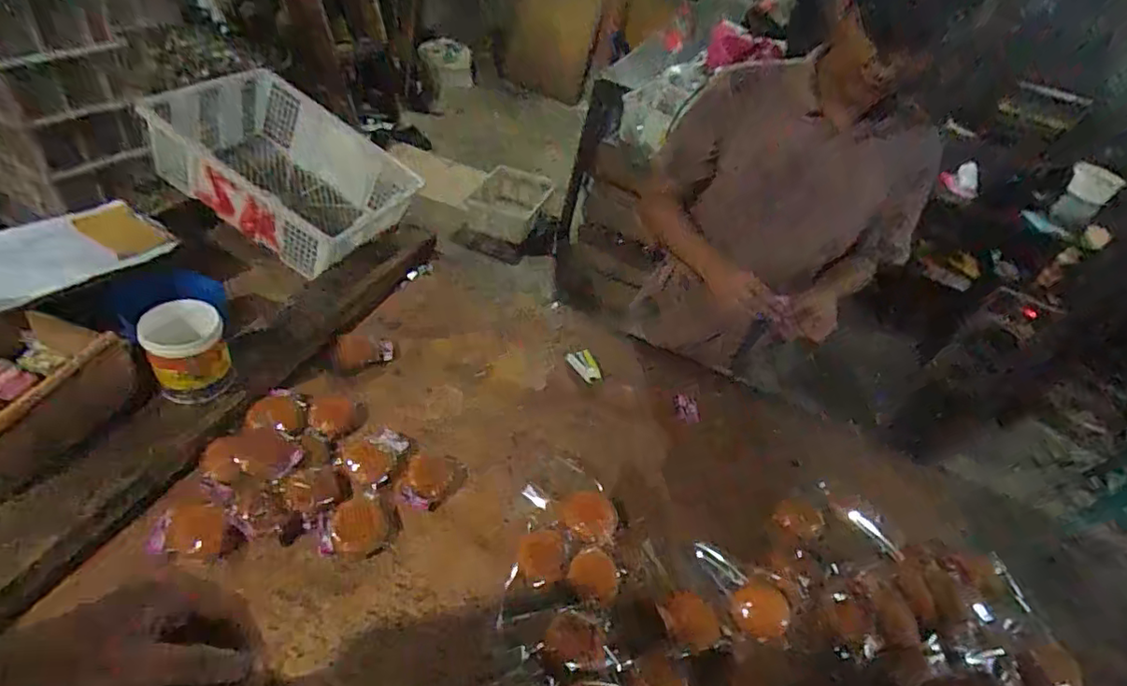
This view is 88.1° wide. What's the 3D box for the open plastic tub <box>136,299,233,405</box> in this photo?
[{"bbox_3d":[-0.618,0.008,0.956,0.115,0.126,0.138,-14,49,-29],"label":"open plastic tub"}]

